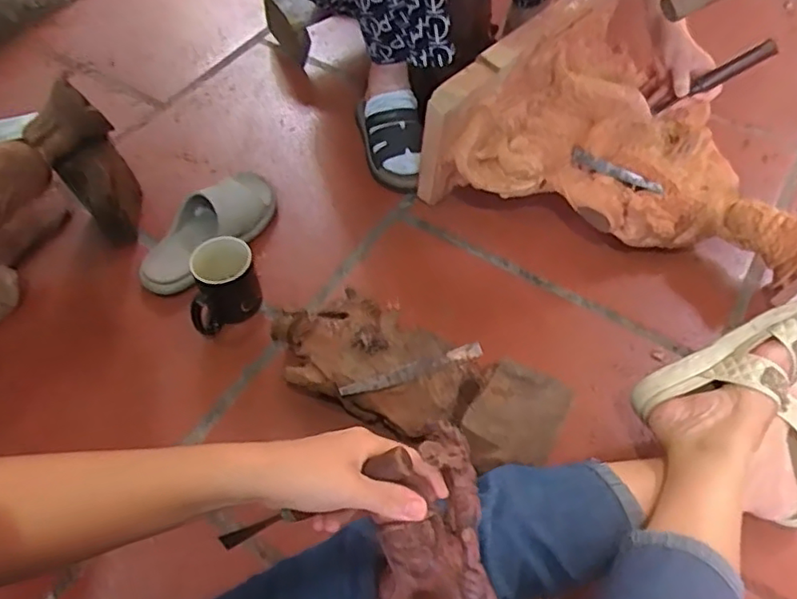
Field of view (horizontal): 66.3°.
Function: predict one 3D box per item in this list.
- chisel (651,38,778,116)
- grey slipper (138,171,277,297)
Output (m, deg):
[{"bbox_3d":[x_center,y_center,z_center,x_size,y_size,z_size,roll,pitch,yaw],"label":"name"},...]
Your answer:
[{"bbox_3d":[0.443,-0.311,0.861,0.171,0.028,0.021,-27,53,18],"label":"chisel"},{"bbox_3d":[-0.287,-0.108,0.928,0.115,0.055,0.251,28,60,18],"label":"grey slipper"}]

